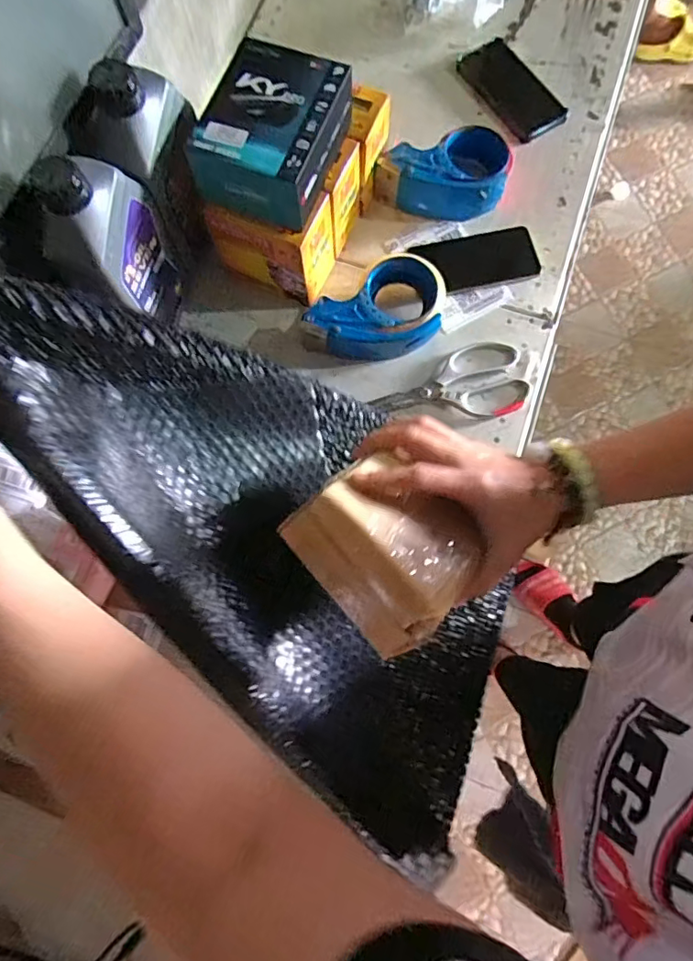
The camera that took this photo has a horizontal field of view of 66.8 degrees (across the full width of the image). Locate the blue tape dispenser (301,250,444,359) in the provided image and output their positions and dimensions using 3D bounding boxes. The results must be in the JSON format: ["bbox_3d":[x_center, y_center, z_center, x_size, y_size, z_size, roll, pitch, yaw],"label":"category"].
[{"bbox_3d":[0.038,-0.194,0.608,0.167,0.068,0.104,-18,75,-3],"label":"blue tape dispenser"}]

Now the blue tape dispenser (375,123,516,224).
[{"bbox_3d":[0.118,-0.388,0.659,0.162,0.063,0.098,4,75,3],"label":"blue tape dispenser"}]

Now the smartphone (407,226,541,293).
[{"bbox_3d":[0.162,-0.272,0.653,0.147,0.011,0.075,-10,75,-1],"label":"smartphone"}]

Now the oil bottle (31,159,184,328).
[{"bbox_3d":[-0.226,-0.222,0.529,0.052,0.214,0.114,18,76,6],"label":"oil bottle"}]

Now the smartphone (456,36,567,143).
[{"bbox_3d":[0.227,-0.539,0.721,0.090,0.013,0.154,-31,77,-7],"label":"smartphone"}]

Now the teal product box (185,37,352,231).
[{"bbox_3d":[-0.073,-0.349,0.529,0.118,0.063,0.152,19,76,6],"label":"teal product box"}]

